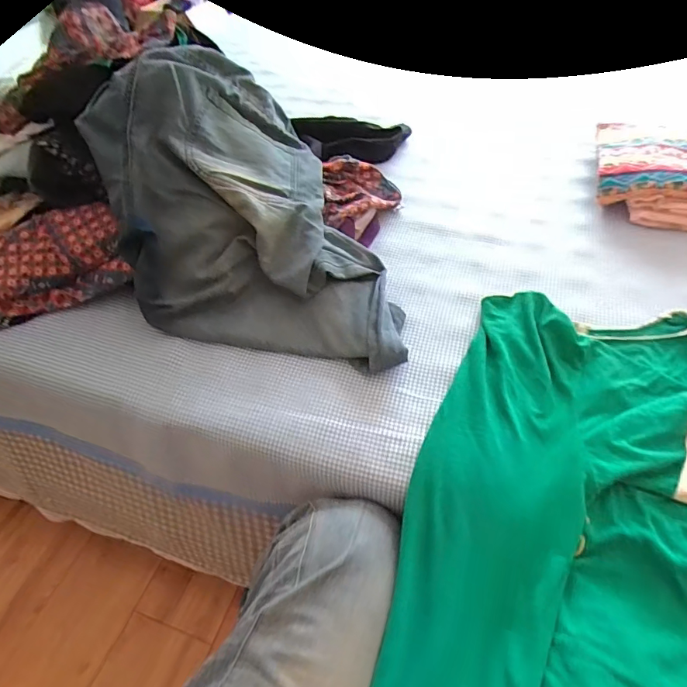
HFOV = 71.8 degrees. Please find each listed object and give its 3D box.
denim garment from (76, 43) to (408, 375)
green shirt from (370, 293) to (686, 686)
[{"bbox_3d":[-0.110,-0.192,0.616,0.369,0.250,0.355,2,48,6],"label":"denim garment"},{"bbox_3d":[0.250,0.180,0.428,0.376,0.080,0.561,19,52,20],"label":"green shirt"}]

